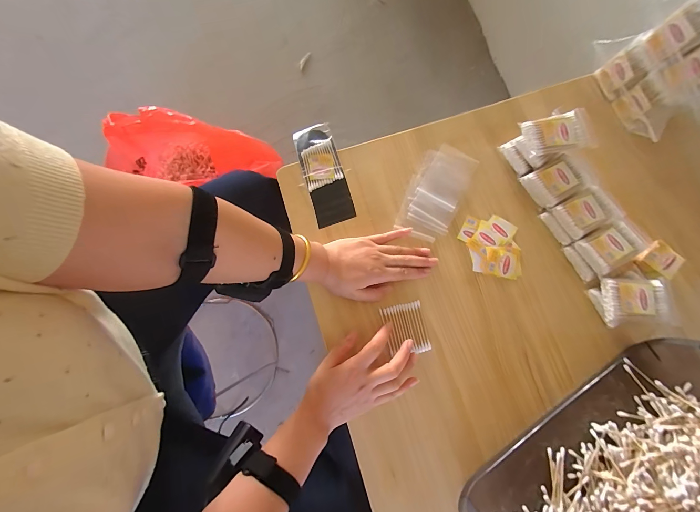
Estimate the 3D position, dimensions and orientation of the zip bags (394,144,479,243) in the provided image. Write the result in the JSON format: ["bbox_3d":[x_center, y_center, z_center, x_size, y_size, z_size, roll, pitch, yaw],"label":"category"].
[{"bbox_3d":[0.139,-0.104,0.491,0.083,0.008,0.165,27,81,5],"label":"zip bags"}]

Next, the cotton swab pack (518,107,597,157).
[{"bbox_3d":[0.312,-0.183,0.451,0.095,0.020,0.064,-10,80,-2],"label":"cotton swab pack"}]

